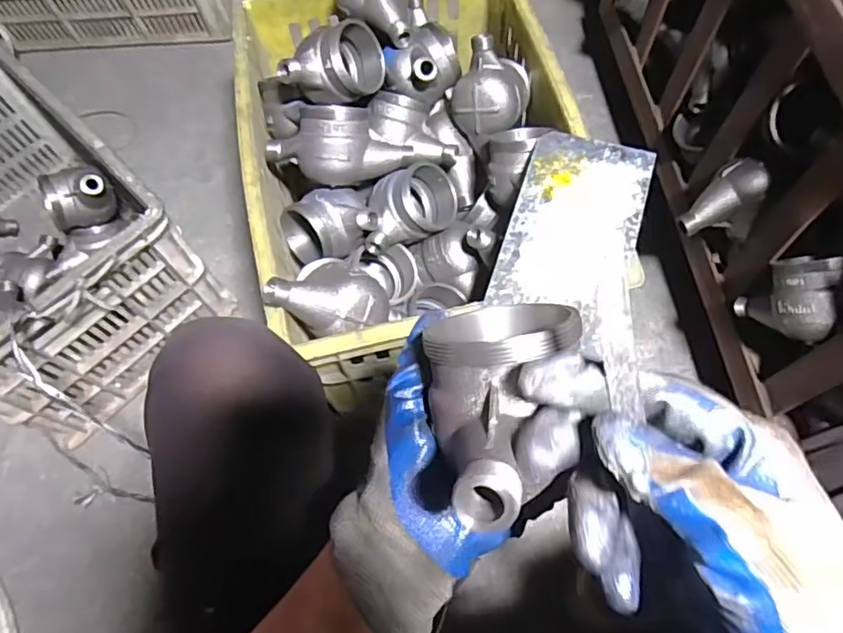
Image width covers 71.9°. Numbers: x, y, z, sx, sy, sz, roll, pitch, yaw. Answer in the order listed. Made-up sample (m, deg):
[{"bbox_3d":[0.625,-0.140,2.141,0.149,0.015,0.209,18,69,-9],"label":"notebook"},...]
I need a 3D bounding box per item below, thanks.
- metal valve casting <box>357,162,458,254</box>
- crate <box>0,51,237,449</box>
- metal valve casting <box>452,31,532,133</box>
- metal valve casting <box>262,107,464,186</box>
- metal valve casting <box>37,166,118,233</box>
[{"bbox_3d":[-0.017,-0.124,0.669,0.123,0.082,0.073,-27,68,-9],"label":"metal valve casting"},{"bbox_3d":[-0.547,-0.103,0.799,0.458,0.261,0.309,40,74,18],"label":"crate"},{"bbox_3d":[0.082,-0.269,0.679,0.086,0.078,0.092,-1,66,3],"label":"metal valve casting"},{"bbox_3d":[-0.059,-0.190,0.651,0.214,0.062,0.081,0,65,-20],"label":"metal valve casting"},{"bbox_3d":[-0.461,-0.165,0.788,0.085,0.082,0.063,-13,66,-3],"label":"metal valve casting"}]

